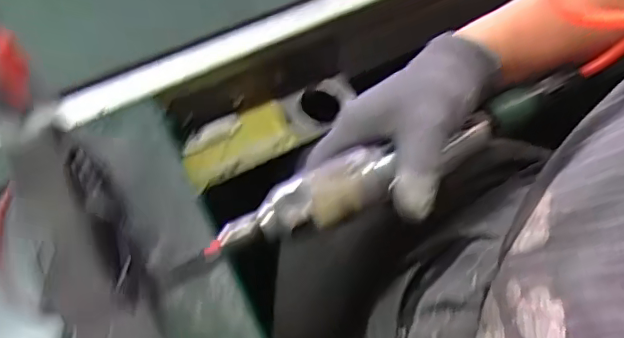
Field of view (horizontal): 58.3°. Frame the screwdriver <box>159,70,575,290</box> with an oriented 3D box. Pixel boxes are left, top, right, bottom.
[{"bbox_3d":[0.041,0.005,0.359,0.288,0.034,0.035,-24,71,-10],"label":"screwdriver"}]

